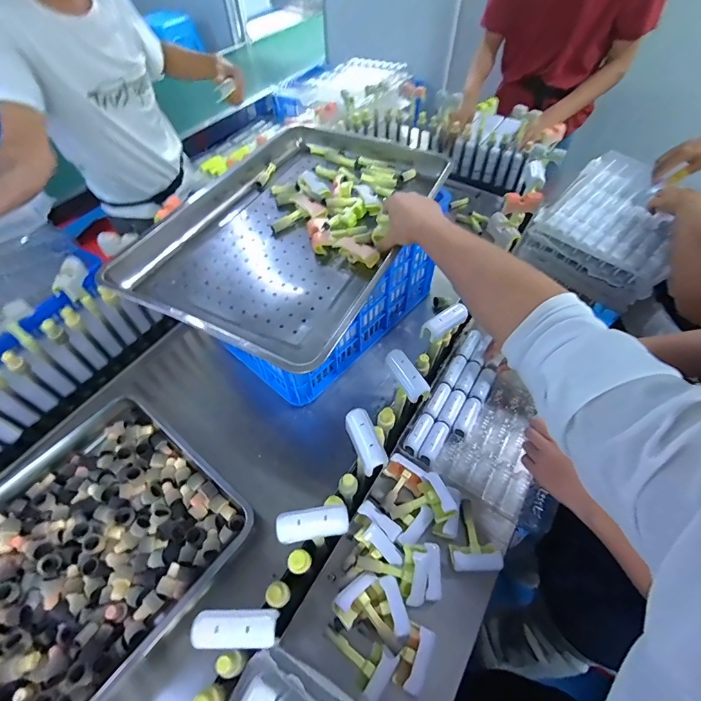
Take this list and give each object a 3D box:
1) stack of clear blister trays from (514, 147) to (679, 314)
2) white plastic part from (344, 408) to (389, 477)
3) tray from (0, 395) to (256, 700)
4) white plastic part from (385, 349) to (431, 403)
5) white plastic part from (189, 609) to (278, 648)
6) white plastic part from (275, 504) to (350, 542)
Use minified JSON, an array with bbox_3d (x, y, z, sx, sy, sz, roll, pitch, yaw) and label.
[{"bbox_3d":[0.642,-0.299,0.910,0.292,0.142,0.329,40,65,23],"label":"stack of clear blister trays"},{"bbox_3d":[0.018,0.110,0.462,0.033,0.014,0.078,-19,59,-12],"label":"white plastic part"},{"bbox_3d":[-0.499,0.363,0.572,0.428,0.061,0.589,34,63,20],"label":"tray"},{"bbox_3d":[0.078,0.033,0.520,0.030,0.021,0.075,-29,61,-18],"label":"white plastic part"},{"bbox_3d":[-0.109,0.260,0.347,0.076,0.014,0.029,0,57,-1],"label":"white plastic part"},{"bbox_3d":[-0.041,0.188,0.402,0.077,0.012,0.030,-6,57,-4],"label":"white plastic part"}]

